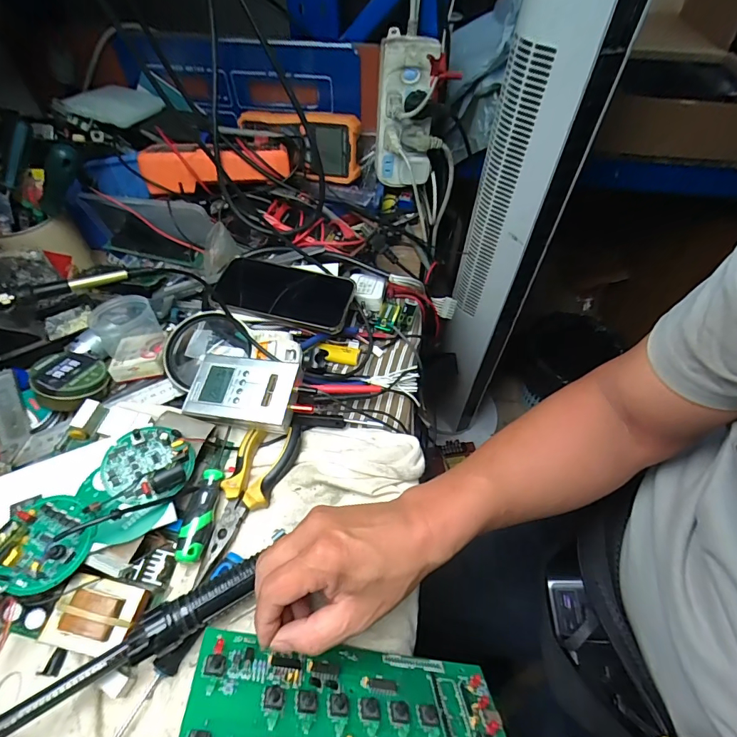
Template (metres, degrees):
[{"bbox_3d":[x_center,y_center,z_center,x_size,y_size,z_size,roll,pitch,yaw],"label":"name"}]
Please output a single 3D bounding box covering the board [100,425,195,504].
[{"bbox_3d":[-0.193,0.082,0.375,0.071,0.020,0.067,1,53,-1],"label":"board"}]

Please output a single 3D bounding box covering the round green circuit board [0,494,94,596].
[{"bbox_3d":[-0.248,0.132,0.326,0.063,0.024,0.069,1,53,-1],"label":"round green circuit board"}]

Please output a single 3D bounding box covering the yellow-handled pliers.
[{"bbox_3d":[-0.109,0.114,0.386,0.053,0.014,0.143,13,53,8],"label":"yellow-handled pliers"}]

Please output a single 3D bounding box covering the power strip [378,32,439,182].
[{"bbox_3d":[0.051,-0.346,0.596,0.083,0.180,0.054,13,53,8],"label":"power strip"}]

